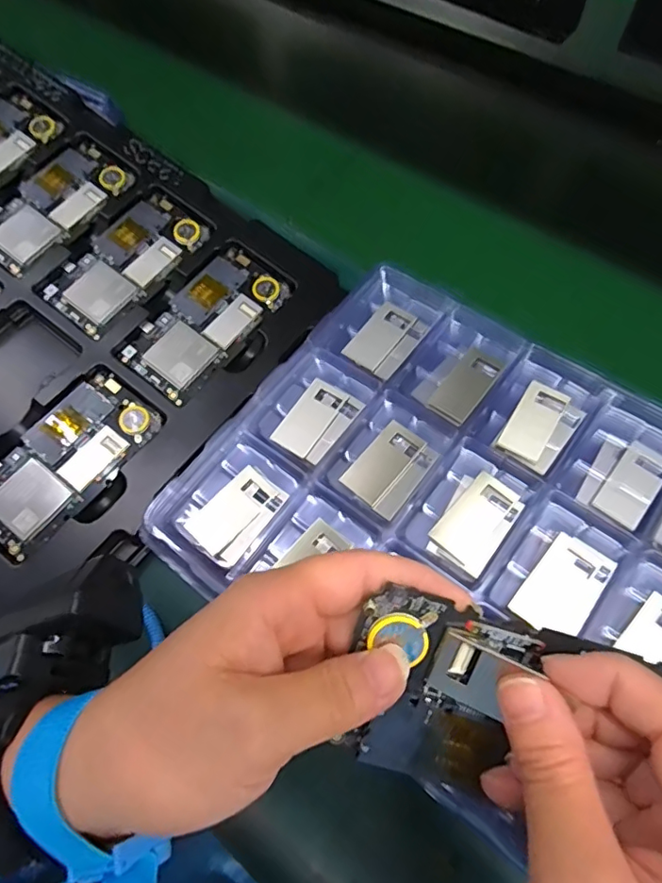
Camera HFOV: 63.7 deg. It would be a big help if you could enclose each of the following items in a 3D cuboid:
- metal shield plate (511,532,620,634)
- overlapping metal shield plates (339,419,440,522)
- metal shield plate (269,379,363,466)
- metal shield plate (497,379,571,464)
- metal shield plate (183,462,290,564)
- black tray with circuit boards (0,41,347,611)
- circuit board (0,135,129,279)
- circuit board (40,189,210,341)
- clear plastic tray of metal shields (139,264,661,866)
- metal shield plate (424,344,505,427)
[{"bbox_3d":[0.104,0.064,0.237,0.029,0.004,0.047,36,71,18],"label":"metal shield plate"},{"bbox_3d":[0.031,0.014,0.269,0.032,0.007,0.044,35,71,18],"label":"overlapping metal shield plates"},{"bbox_3d":[-0.007,-0.011,0.282,0.030,0.005,0.044,33,70,17],"label":"metal shield plate"},{"bbox_3d":[0.105,-0.011,0.275,0.021,0.006,0.043,30,69,16],"label":"metal shield plate"},{"bbox_3d":[-0.046,0.036,0.264,0.029,0.004,0.045,40,77,8],"label":"metal shield plate"},{"bbox_3d":[-0.273,-0.138,0.404,0.521,0.027,0.324,36,72,5],"label":"black tray with circuit boards"},{"bbox_3d":[-0.224,-0.191,0.427,0.064,0.006,0.124,38,74,4],"label":"circuit board"},{"bbox_3d":[-0.158,-0.140,0.415,0.063,0.004,0.126,38,74,6],"label":"circuit board"},{"bbox_3d":[0.120,0.071,0.232,0.381,0.020,0.205,34,70,17],"label":"clear plastic tray of metal shields"},{"bbox_3d":[0.072,-0.030,0.284,0.023,0.004,0.045,34,74,22],"label":"metal shield plate"}]

